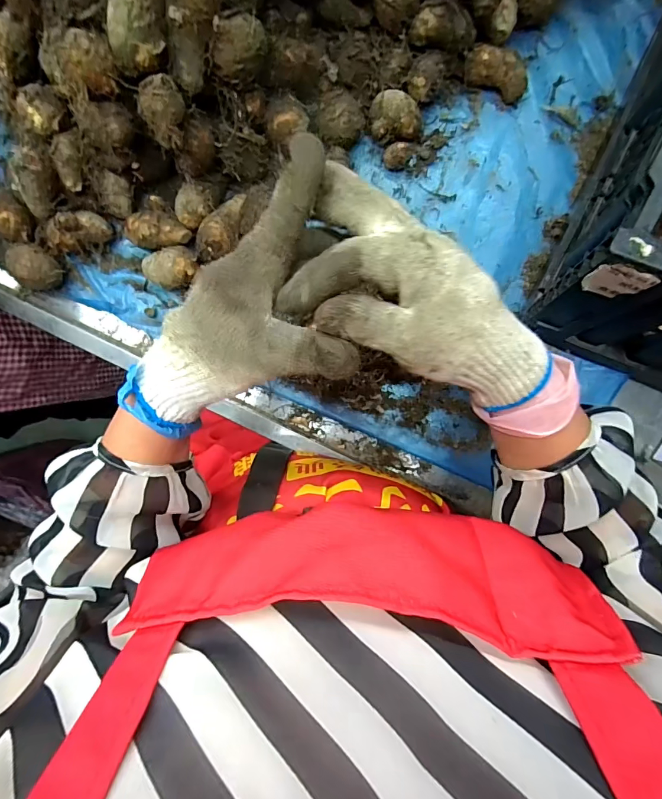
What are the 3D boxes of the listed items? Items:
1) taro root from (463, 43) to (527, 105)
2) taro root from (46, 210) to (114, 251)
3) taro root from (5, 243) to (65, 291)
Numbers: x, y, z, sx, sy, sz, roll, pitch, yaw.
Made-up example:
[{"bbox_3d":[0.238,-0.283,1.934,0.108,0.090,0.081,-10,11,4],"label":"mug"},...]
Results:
[{"bbox_3d":[0.167,-0.329,0.410,0.066,0.030,0.028,21,93,2],"label":"taro root"},{"bbox_3d":[-0.273,-0.183,0.439,0.057,0.047,0.032,-16,92,4],"label":"taro root"},{"bbox_3d":[-0.323,-0.143,0.447,0.056,0.045,0.045,20,93,2],"label":"taro root"}]

